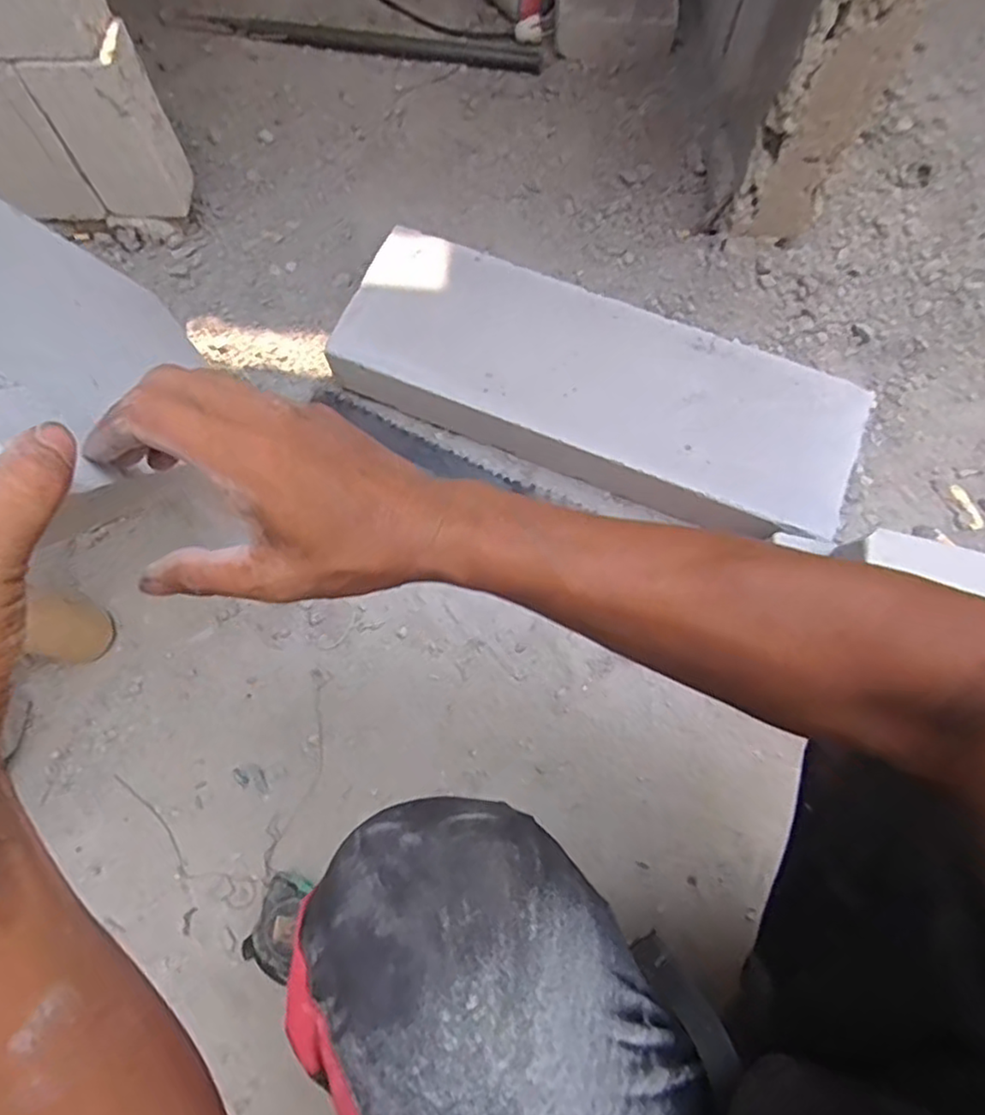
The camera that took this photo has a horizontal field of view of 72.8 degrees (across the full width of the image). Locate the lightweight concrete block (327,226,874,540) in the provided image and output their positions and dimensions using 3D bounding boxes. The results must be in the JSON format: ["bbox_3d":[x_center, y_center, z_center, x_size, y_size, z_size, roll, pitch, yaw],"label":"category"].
[{"bbox_3d":[0.118,-0.199,0.798,0.603,0.100,0.219,21,70,8],"label":"lightweight concrete block"}]

